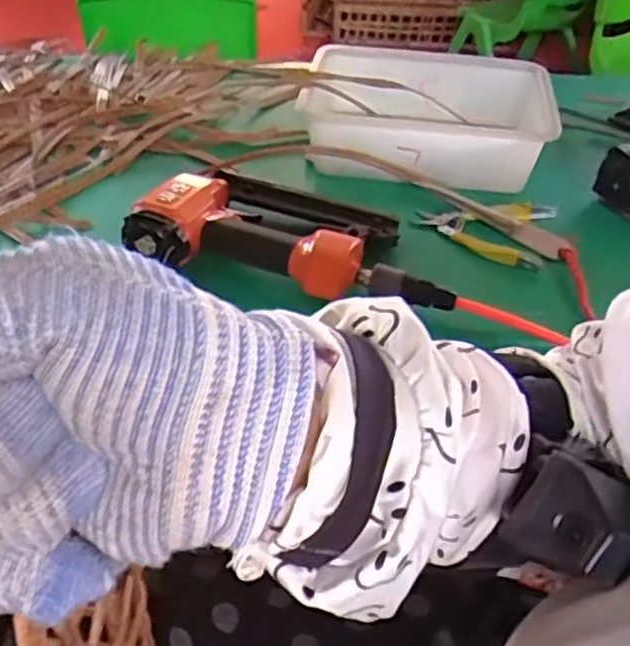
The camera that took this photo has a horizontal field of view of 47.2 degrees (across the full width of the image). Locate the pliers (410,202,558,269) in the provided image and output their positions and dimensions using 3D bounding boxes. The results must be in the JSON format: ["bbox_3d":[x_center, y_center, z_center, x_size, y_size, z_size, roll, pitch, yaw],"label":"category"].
[{"bbox_3d":[0.165,-0.099,0.718,0.131,0.024,0.100,17,42,16],"label":"pliers"}]

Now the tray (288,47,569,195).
[{"bbox_3d":[0.125,-0.241,0.830,0.266,0.084,0.202,9,40,8],"label":"tray"}]

